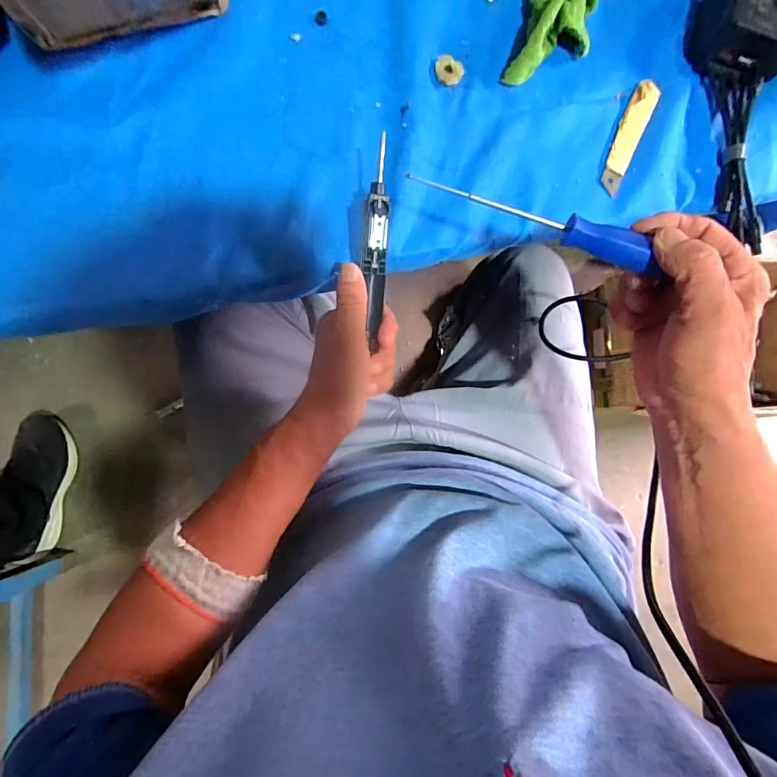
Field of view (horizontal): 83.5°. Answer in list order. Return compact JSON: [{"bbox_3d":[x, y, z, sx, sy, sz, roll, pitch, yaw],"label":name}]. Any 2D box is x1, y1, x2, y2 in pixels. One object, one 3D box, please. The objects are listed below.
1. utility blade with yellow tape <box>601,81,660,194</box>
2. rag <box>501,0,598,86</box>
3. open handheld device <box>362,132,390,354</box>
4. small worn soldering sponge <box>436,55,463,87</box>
[{"bbox_3d":[0.214,-0.225,0.387,0.022,0.005,0.109,26,85,-3],"label":"utility blade with yellow tape"},{"bbox_3d":[0.146,-0.309,0.370,0.061,0.043,0.092,17,85,-4],"label":"rag"},{"bbox_3d":[-0.009,-0.104,0.325,0.017,0.010,0.144,1,109,-5],"label":"open handheld device"},{"bbox_3d":[0.052,-0.276,0.376,0.025,0.006,0.025,33,84,-3],"label":"small worn soldering sponge"}]

